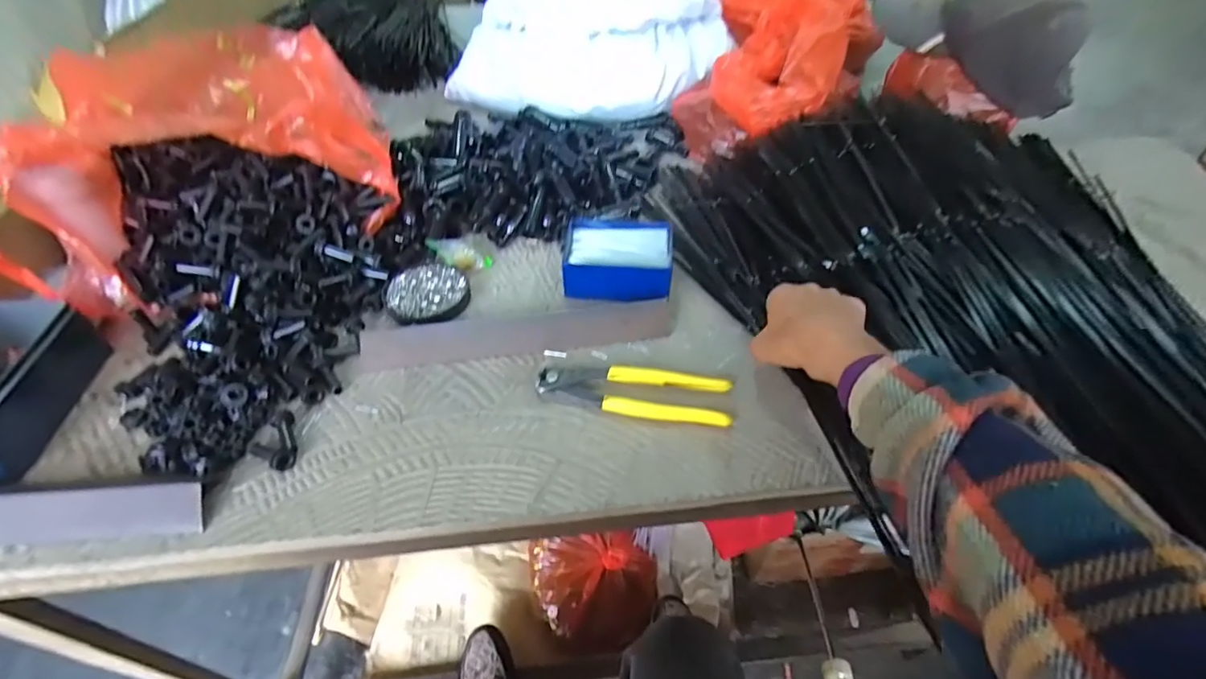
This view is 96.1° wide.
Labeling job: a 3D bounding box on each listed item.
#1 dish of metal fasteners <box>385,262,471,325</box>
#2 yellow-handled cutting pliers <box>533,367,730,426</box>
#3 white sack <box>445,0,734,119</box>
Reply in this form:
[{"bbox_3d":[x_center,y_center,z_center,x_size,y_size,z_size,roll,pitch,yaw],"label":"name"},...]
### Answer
[{"bbox_3d":[-0.177,-0.047,0.551,0.078,0.018,0.077,0,46,0],"label":"dish of metal fasteners"},{"bbox_3d":[0.026,0.043,0.462,0.159,0.016,0.048,7,46,7],"label":"yellow-handled cutting pliers"},{"bbox_3d":[-0.034,-0.431,0.797,0.423,0.148,0.174,3,48,5],"label":"white sack"}]

